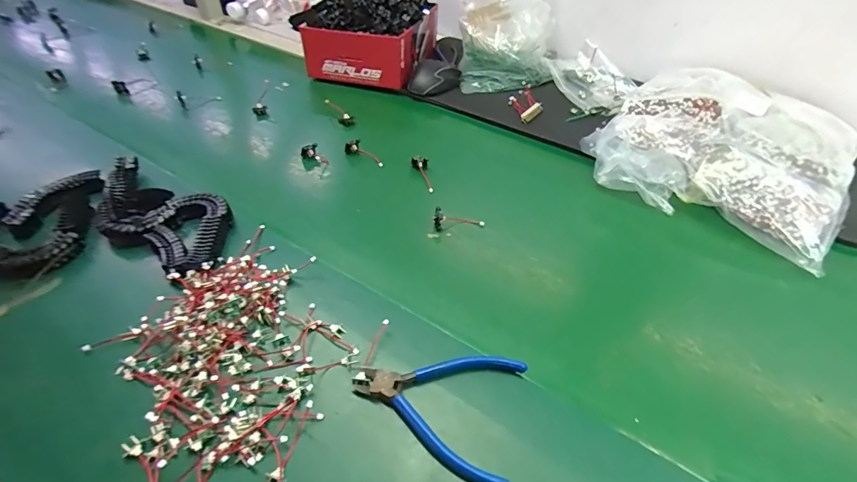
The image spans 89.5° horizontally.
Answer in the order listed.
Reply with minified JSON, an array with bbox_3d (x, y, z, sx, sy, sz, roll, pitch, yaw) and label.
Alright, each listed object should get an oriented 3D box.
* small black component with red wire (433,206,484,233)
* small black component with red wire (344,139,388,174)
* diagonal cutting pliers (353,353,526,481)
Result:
[{"bbox_3d":[0.037,-0.024,0.528,0.060,0.026,0.016,4,44,3],"label":"small black component with red wire"},{"bbox_3d":[-0.089,-0.122,0.633,0.071,0.020,0.018,38,53,10],"label":"small black component with red wire"},{"bbox_3d":[0.005,0.132,0.361,0.137,0.017,0.103,12,45,11],"label":"diagonal cutting pliers"}]

